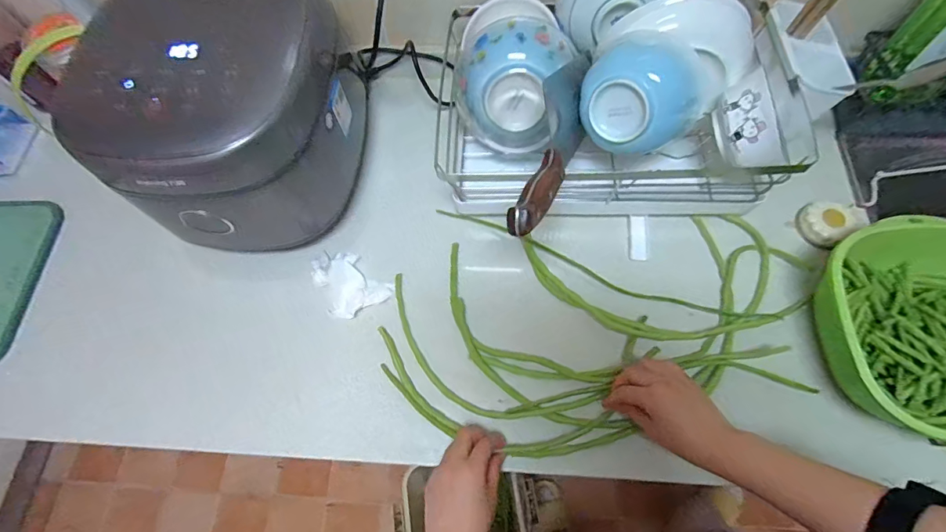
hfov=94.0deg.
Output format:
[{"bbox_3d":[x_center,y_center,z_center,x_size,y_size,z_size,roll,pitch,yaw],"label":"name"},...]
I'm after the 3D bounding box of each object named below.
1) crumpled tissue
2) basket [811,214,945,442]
[{"bbox_3d":[-0.161,0.017,0.580,0.081,0.027,0.091,-28,69,-9],"label":"crumpled tissue"},{"bbox_3d":[0.478,0.073,0.473,0.201,0.115,0.225,9,68,6],"label":"basket"}]

